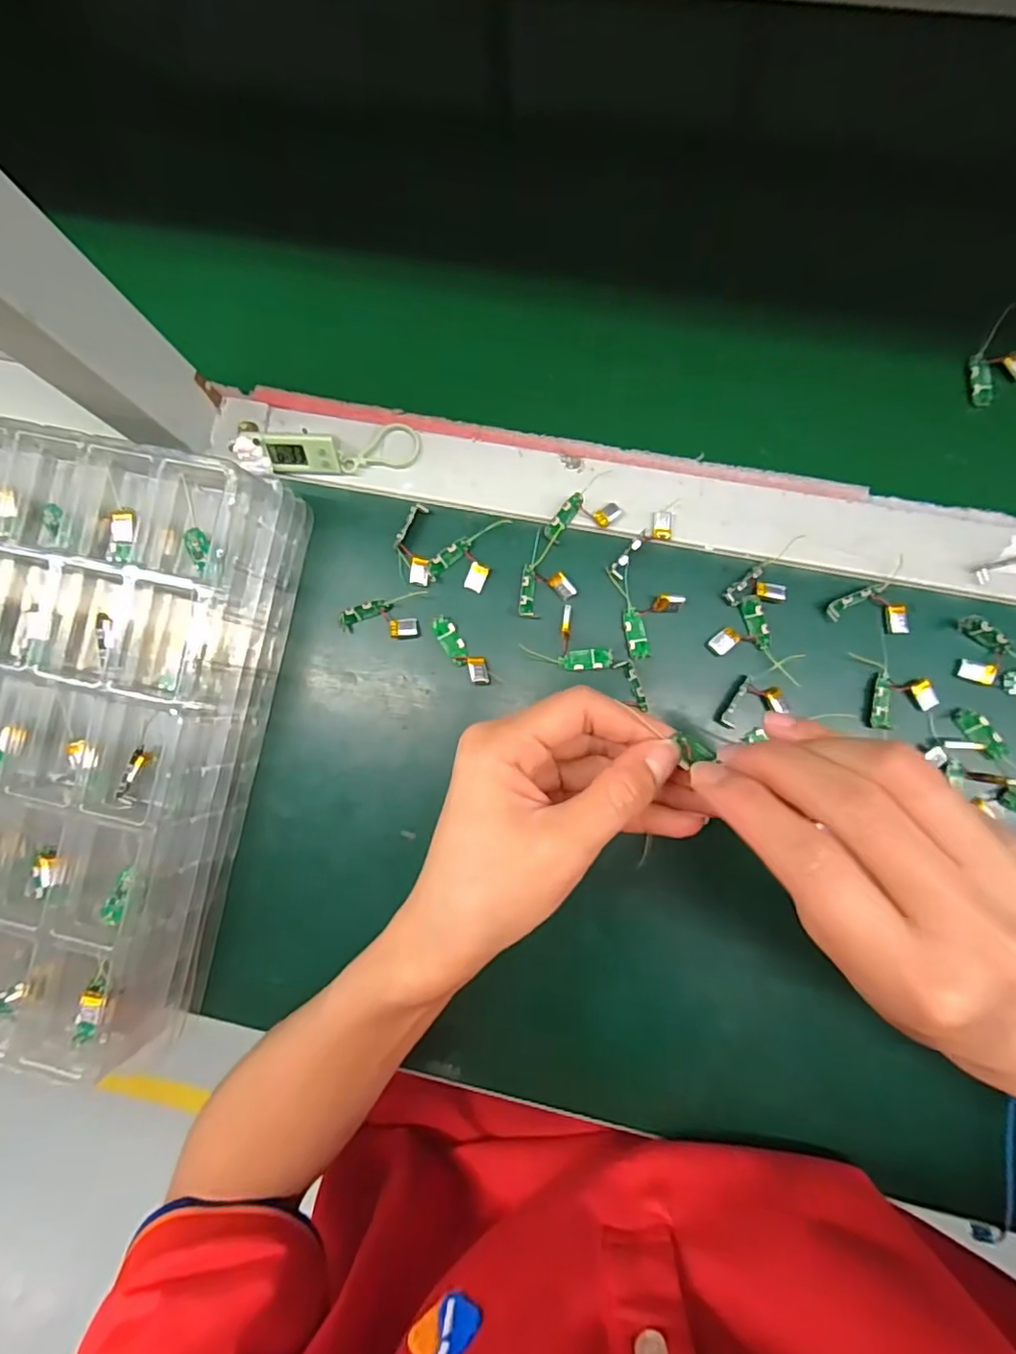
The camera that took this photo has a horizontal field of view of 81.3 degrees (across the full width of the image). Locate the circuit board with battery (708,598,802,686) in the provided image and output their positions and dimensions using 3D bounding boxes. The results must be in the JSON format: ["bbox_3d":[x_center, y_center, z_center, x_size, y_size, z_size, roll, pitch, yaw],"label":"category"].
[{"bbox_3d":[0.134,-0.017,0.307,0.045,0.008,0.032,36,89,6],"label":"circuit board with battery"}]

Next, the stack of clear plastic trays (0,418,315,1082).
[{"bbox_3d":[-0.268,0.022,0.309,0.254,0.054,0.298,12,87,5],"label":"stack of clear plastic trays"}]

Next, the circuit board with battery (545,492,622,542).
[{"bbox_3d":[0.039,-0.089,0.322,0.043,0.009,0.021,-18,84,3],"label":"circuit board with battery"}]

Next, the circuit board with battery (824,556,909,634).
[{"bbox_3d":[0.185,-0.042,0.306,0.040,0.008,0.038,-1,85,5],"label":"circuit board with battery"}]

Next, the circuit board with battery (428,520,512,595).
[{"bbox_3d":[-0.023,-0.069,0.326,0.034,0.010,0.044,17,87,6],"label":"circuit board with battery"}]

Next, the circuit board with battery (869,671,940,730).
[{"bbox_3d":[0.201,0.014,0.302,0.029,0.009,0.029,9,86,5],"label":"circuit board with battery"}]

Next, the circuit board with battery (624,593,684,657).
[{"bbox_3d":[0.073,-0.030,0.313,0.023,0.009,0.037,31,89,6],"label":"circuit board with battery"}]

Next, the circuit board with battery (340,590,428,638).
[{"bbox_3d":[-0.068,-0.031,0.327,0.048,0.008,0.023,-12,85,4],"label":"circuit board with battery"}]

